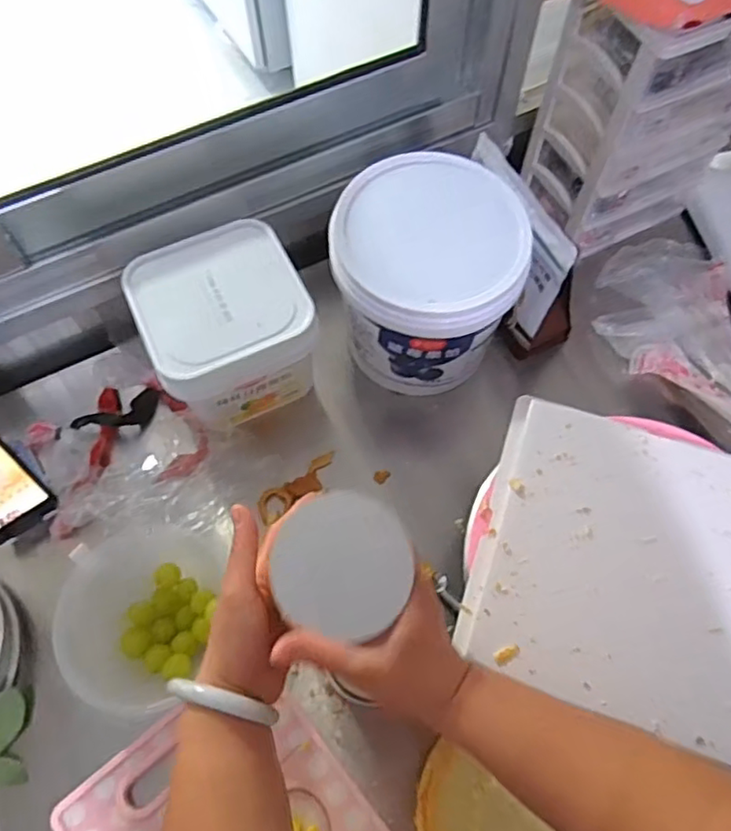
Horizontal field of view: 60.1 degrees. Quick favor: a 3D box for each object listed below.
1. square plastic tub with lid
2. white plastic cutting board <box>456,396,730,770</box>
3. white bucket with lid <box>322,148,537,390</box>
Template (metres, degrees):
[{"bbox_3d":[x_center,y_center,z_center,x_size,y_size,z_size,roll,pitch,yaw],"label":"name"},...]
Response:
[{"bbox_3d":[-0.151,-0.095,0.693,0.166,0.124,0.164,-24,67,-11],"label":"square plastic tub with lid"},{"bbox_3d":[0.233,0.127,0.529,0.257,0.015,0.253,17,65,8],"label":"white plastic cutting board"},{"bbox_3d":[0.068,-0.147,0.696,0.185,0.186,0.184,0,64,0],"label":"white bucket with lid"}]

